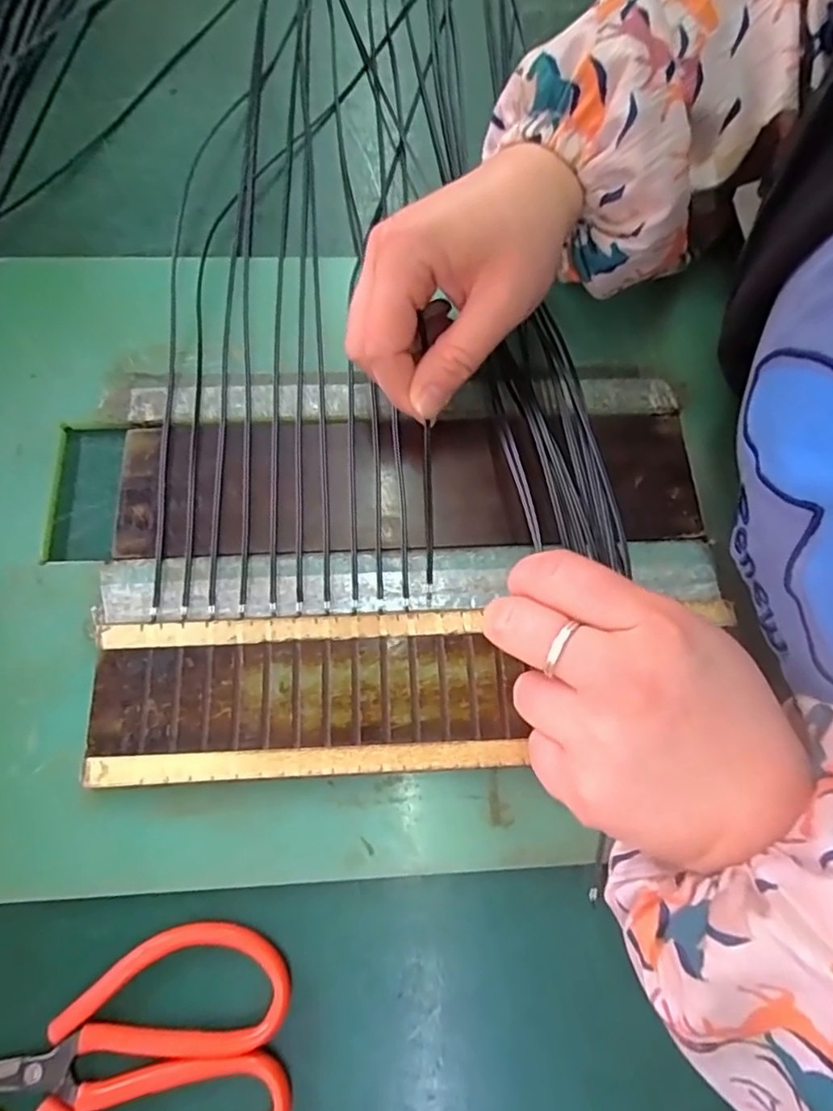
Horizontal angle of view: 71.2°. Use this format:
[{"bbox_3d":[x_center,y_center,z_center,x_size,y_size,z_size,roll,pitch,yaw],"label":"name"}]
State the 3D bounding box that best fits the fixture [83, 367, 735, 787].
[{"bbox_3d":[0.000,-0.003,0.263,0.267,0.009,0.181,-4,72,-3],"label":"fixture"}]

